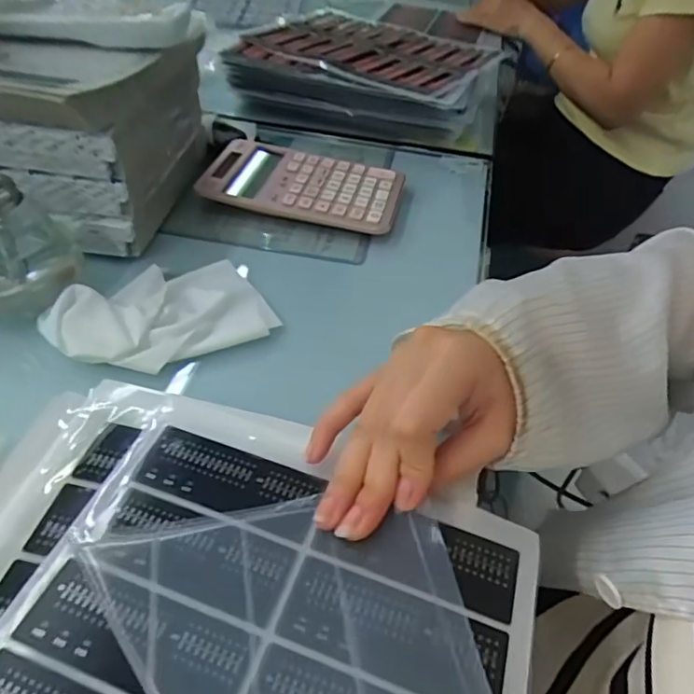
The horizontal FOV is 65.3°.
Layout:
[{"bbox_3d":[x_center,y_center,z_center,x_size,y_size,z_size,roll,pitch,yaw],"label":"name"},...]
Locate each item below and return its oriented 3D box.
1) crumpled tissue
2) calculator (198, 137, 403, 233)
[{"bbox_3d":[-0.128,-0.026,0.373,0.139,0.020,0.089,-18,48,-23],"label":"crumpled tissue"},{"bbox_3d":[-0.045,-0.157,0.509,0.190,0.015,0.102,12,43,8],"label":"calculator"}]

